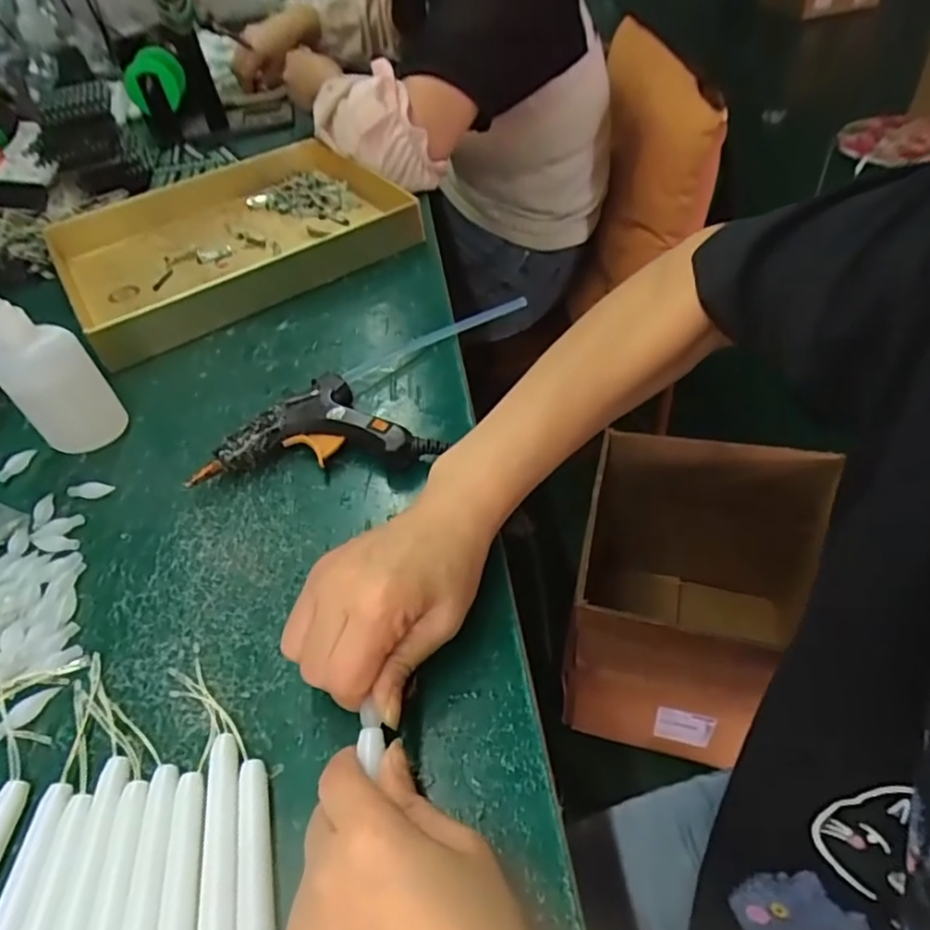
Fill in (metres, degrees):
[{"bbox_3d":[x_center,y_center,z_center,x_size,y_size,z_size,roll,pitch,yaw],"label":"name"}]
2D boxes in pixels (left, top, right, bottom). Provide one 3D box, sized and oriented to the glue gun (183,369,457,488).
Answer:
[{"bbox_3d":[-0.094,-0.026,0.415,0.153,0.024,0.079,-3,47,4],"label":"glue gun"}]

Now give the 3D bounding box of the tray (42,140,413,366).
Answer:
[{"bbox_3d":[-0.226,-0.218,0.598,0.320,0.051,0.215,-26,50,-17],"label":"tray"}]

